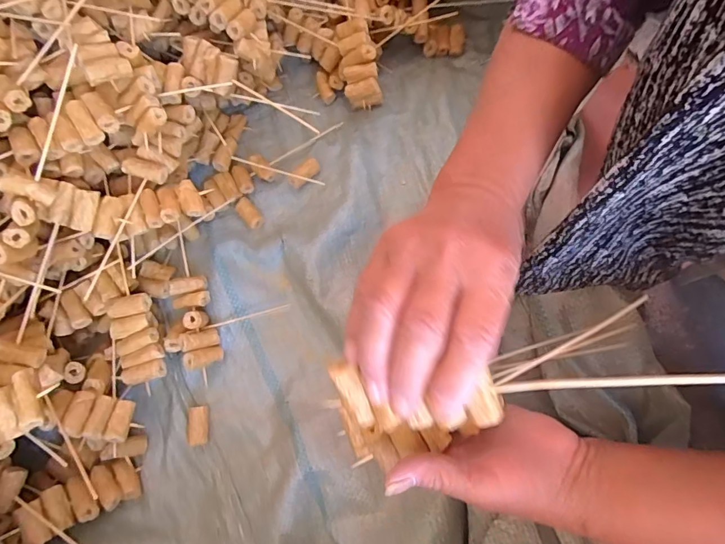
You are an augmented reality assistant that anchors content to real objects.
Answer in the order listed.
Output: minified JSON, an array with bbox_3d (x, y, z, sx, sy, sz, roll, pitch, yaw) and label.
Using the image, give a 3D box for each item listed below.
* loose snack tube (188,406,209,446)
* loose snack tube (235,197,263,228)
[{"bbox_3d":[-0.167,0.156,0.455,0.019,0.014,0.037,-8,73,-1],"label":"loose snack tube"},{"bbox_3d":[-0.135,-0.070,0.528,0.019,0.013,0.037,-39,77,-10],"label":"loose snack tube"}]

